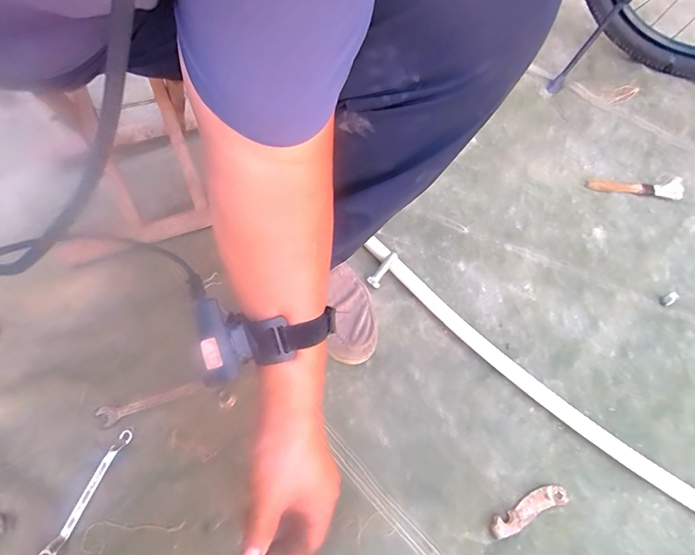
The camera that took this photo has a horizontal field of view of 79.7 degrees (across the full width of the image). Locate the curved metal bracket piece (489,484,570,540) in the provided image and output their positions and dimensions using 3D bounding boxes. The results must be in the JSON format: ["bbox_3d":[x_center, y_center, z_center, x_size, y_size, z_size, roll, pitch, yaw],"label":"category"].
[{"bbox_3d":[0.203,0.260,0.466,0.100,0.012,0.025,-20,62,-14],"label":"curved metal bracket piece"}]

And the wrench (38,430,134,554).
[{"bbox_3d":[-0.283,0.234,0.453,0.015,0.009,0.138,19,60,8],"label":"wrench"}]

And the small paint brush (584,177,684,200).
[{"bbox_3d":[0.506,-0.163,0.736,0.161,0.019,0.039,6,59,0],"label":"small paint brush"}]

